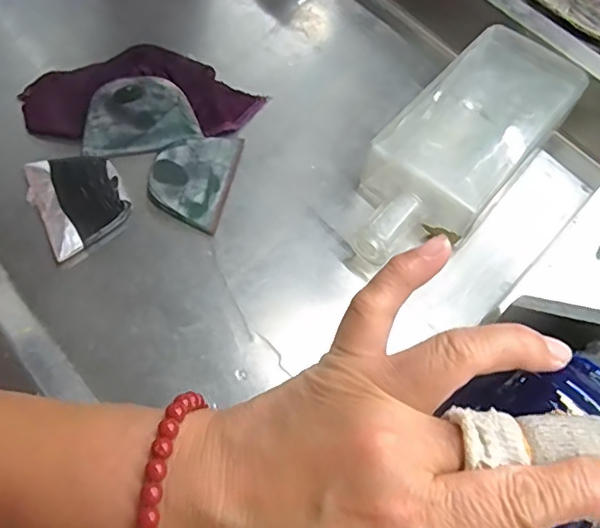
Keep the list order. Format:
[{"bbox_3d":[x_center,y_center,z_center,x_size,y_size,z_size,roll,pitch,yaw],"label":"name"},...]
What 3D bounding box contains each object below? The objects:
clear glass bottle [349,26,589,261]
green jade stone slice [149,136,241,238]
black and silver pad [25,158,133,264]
[{"bbox_3d":[0.116,-0.084,0.436,0.090,0.052,0.228,39,66,16],"label":"clear glass bottle"},{"bbox_3d":[-0.079,-0.065,0.433,0.056,0.011,0.080,11,63,6],"label":"green jade stone slice"},{"bbox_3d":[-0.158,-0.048,0.417,0.061,0.007,0.081,-30,66,-15],"label":"black and silver pad"}]

